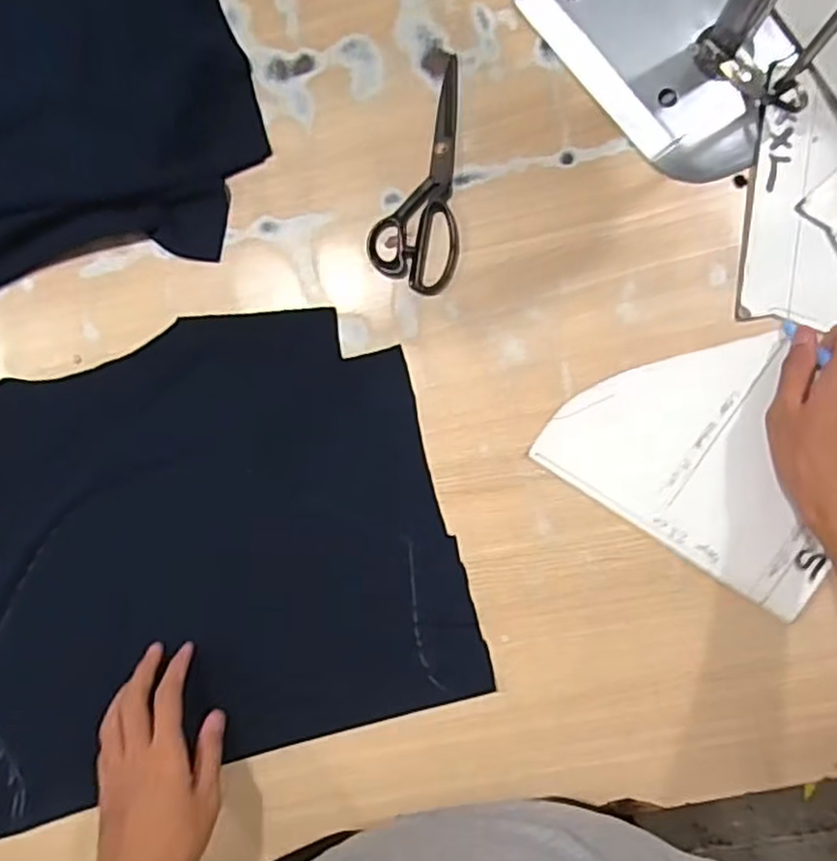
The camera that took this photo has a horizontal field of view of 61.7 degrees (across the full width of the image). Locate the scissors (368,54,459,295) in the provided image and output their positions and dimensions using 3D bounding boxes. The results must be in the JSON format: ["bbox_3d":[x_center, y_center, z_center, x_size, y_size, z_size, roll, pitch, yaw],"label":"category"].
[{"bbox_3d":[0.022,-0.209,0.588,0.076,0.012,0.181,26,93,4],"label":"scissors"}]

